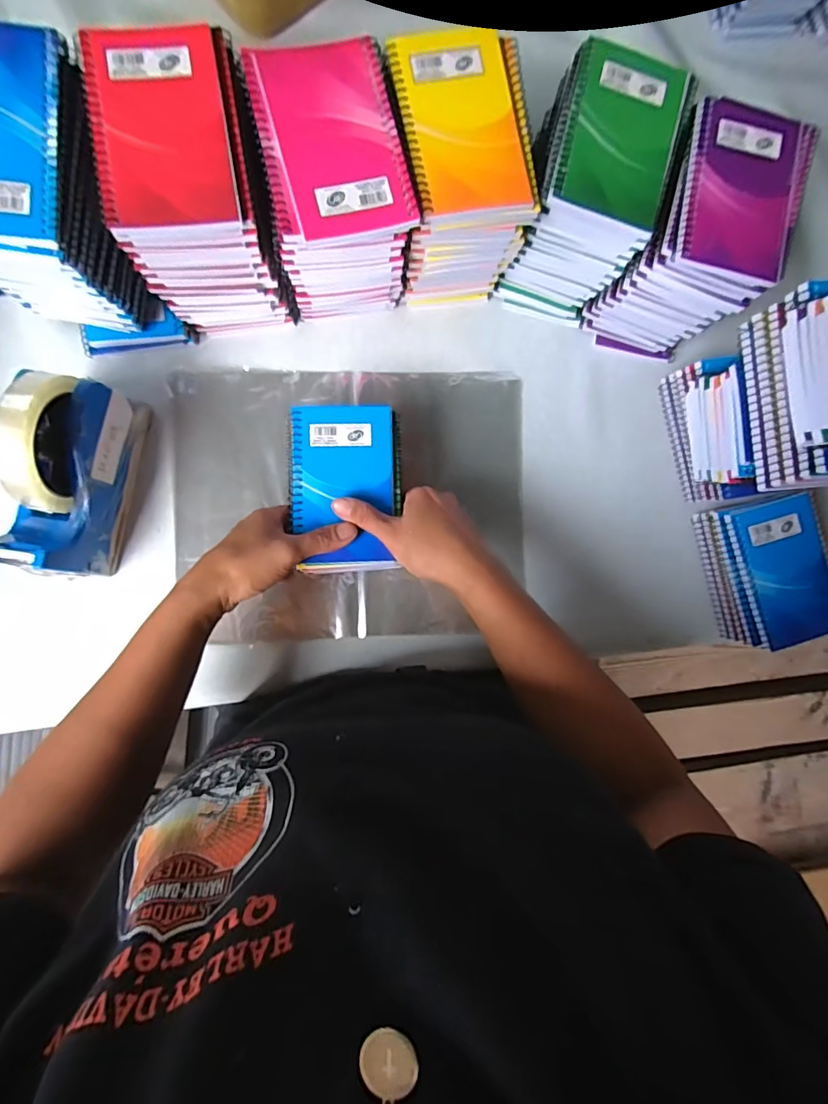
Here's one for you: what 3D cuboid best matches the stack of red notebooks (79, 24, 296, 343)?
[{"bbox_3d":[-0.162,-0.268,0.368,0.096,0.138,0.128,-9,91,-5],"label":"stack of red notebooks"}]

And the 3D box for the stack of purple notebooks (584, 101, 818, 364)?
[{"bbox_3d":[0.240,-0.270,0.421,0.102,0.137,0.135,22,86,-6],"label":"stack of purple notebooks"}]

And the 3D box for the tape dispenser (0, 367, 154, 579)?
[{"bbox_3d":[-0.270,-0.058,0.372,0.058,0.117,0.155,13,87,-6],"label":"tape dispenser"}]

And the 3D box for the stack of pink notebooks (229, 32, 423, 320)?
[{"bbox_3d":[-0.067,-0.278,0.386,0.102,0.143,0.128,-13,91,-5],"label":"stack of pink notebooks"}]

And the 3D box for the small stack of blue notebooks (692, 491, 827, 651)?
[{"bbox_3d":[0.344,0.017,0.462,0.100,0.066,0.133,-10,90,-7],"label":"small stack of blue notebooks"}]

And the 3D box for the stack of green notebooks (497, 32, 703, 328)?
[{"bbox_3d":[0.148,-0.303,0.412,0.095,0.138,0.130,15,87,-6],"label":"stack of green notebooks"}]

